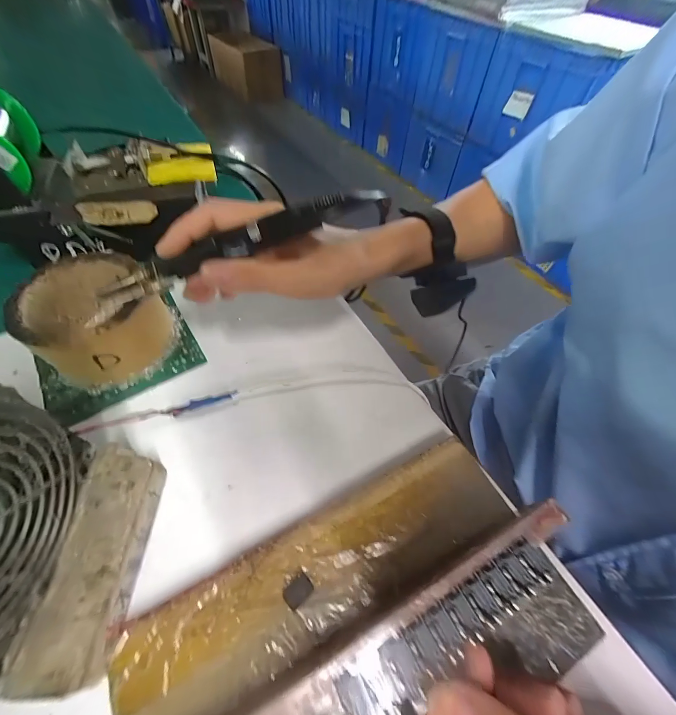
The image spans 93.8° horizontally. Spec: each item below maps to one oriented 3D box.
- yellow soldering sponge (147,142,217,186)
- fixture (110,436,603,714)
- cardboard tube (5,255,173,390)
[{"bbox_3d":[-0.163,-0.204,0.330,0.063,0.014,0.060,-11,57,-11],"label":"yellow soldering sponge"},{"bbox_3d":[0.013,0.138,0.157,0.229,0.066,0.126,-23,60,-18],"label":"fixture"},{"bbox_3d":[-0.195,-0.032,0.262,0.095,0.061,0.094,-30,62,-21],"label":"cardboard tube"}]

